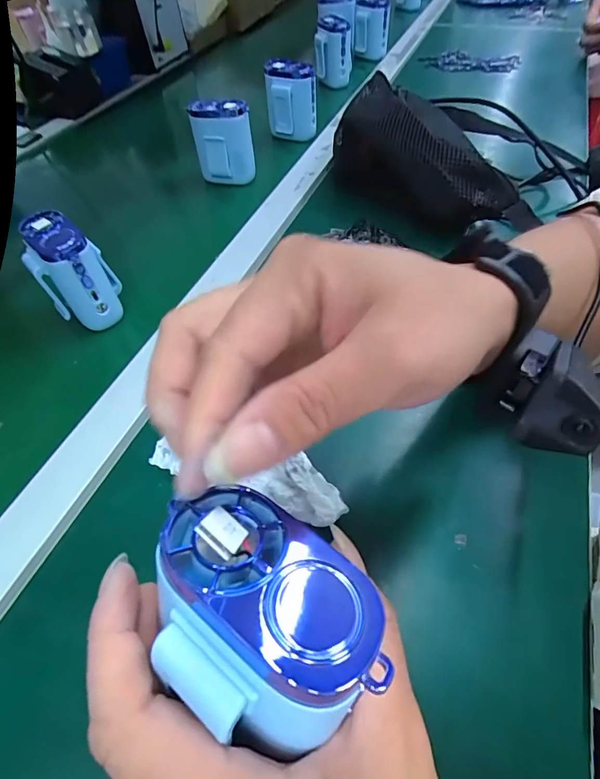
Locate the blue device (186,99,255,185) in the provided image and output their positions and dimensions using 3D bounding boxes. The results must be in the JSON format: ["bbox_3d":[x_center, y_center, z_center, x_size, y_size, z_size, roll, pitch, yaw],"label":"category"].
[{"bbox_3d":[-0.091,-0.295,0.491,0.067,0.076,0.037,-4,53,0],"label":"blue device"}]

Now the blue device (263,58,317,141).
[{"bbox_3d":[-0.011,-0.398,0.564,0.066,0.080,0.038,0,53,3],"label":"blue device"}]

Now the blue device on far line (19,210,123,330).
[{"bbox_3d":[-0.183,-0.089,0.344,0.055,0.115,0.026,-33,58,-20],"label":"blue device on far line"}]

